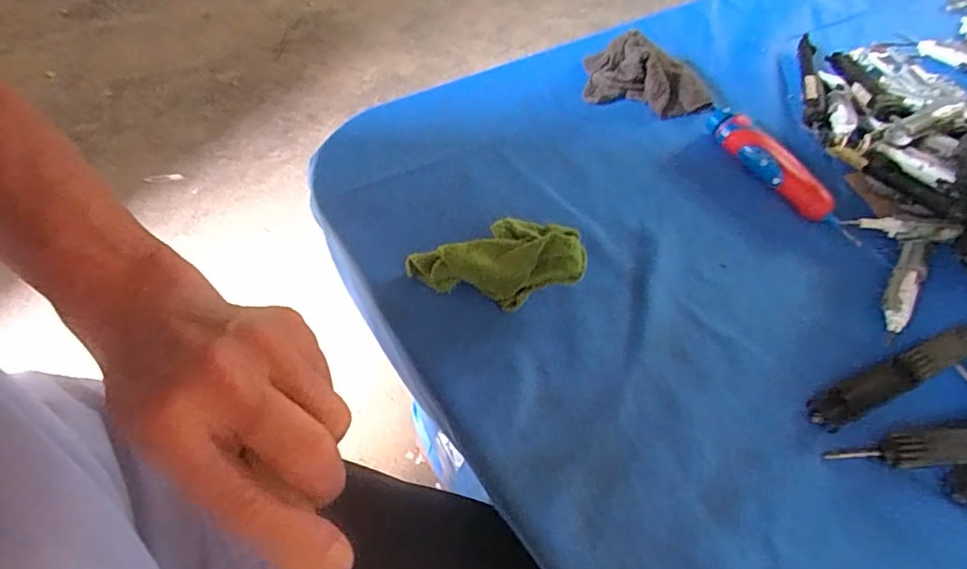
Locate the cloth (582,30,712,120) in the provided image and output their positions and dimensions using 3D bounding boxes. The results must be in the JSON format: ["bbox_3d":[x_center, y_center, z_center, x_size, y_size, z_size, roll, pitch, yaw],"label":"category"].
[{"bbox_3d":[0.156,-0.196,0.537,0.115,0.039,0.063,11,55,4],"label":"cloth"}]

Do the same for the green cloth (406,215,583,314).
[{"bbox_3d":[0.007,-0.015,0.391,0.119,0.042,0.054,-5,54,9],"label":"green cloth"}]

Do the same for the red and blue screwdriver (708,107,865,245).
[{"bbox_3d":[0.249,-0.098,0.482,0.029,0.029,0.157,-31,62,-23],"label":"red and blue screwdriver"}]

